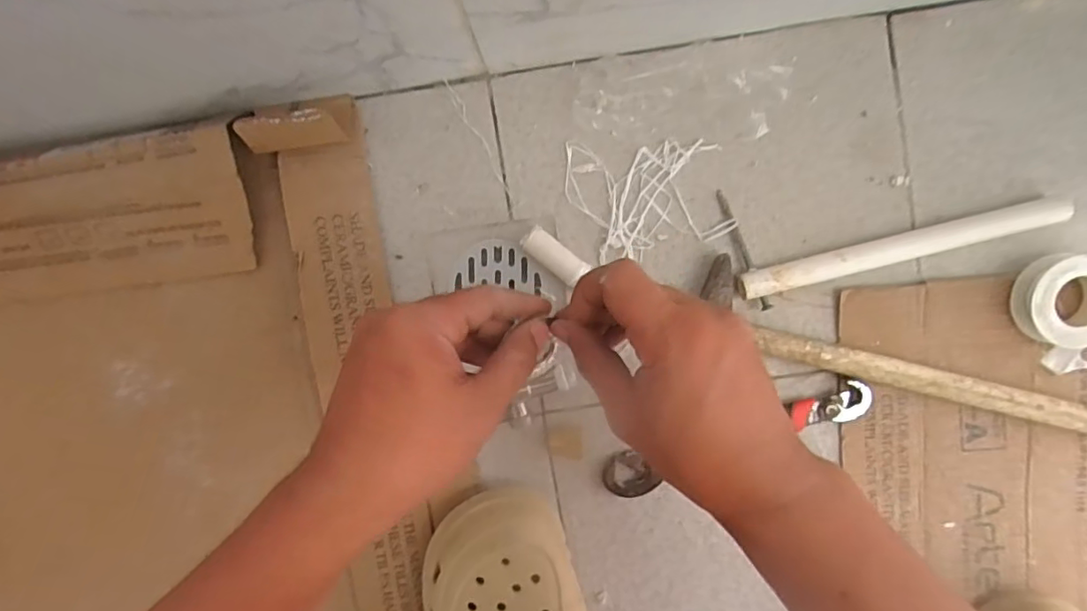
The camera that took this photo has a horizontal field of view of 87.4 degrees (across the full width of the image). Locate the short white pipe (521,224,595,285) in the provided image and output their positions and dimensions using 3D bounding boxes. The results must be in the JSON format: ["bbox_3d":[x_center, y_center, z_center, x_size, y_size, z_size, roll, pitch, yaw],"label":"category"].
[{"bbox_3d":[0.009,-0.038,0.431,0.051,0.018,0.021,40,94,-1],"label":"short white pipe"}]

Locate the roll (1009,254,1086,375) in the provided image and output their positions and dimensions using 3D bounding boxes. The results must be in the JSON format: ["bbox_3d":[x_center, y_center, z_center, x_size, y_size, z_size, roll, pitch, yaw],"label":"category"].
[{"bbox_3d":[0.382,0.007,0.416,0.065,0.034,0.087,-1,94,1],"label":"roll"}]

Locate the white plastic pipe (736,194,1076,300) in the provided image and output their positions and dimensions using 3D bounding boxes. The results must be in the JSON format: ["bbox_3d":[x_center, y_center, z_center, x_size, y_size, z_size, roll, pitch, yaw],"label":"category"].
[{"bbox_3d":[0.265,-0.042,0.424,0.240,0.019,0.021,-13,93,2],"label":"white plastic pipe"}]

